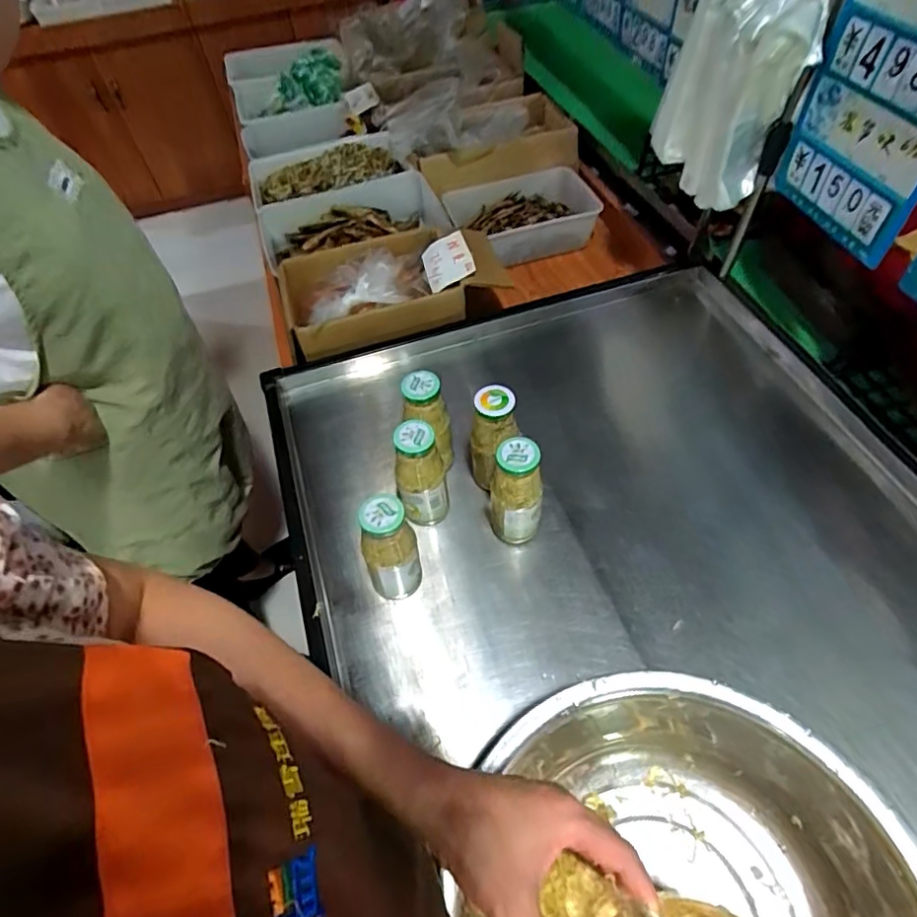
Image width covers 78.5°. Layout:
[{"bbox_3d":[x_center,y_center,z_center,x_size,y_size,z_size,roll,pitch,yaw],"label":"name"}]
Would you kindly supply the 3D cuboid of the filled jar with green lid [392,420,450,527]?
[{"bbox_3d":[-0.049,0.031,0.738,0.061,0.188,0.054,-18,55,-8],"label":"filled jar with green lid"}]

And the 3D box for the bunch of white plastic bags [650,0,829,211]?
[{"bbox_3d":[0.358,-0.494,0.741,0.165,0.287,0.111,13,57,13],"label":"bunch of white plastic bags"}]

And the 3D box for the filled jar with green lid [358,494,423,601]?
[{"bbox_3d":[-0.080,0.117,0.674,0.062,0.181,0.052,-20,56,-9],"label":"filled jar with green lid"}]

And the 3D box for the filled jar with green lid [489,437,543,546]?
[{"bbox_3d":[0.072,0.047,0.710,0.065,0.176,0.054,-3,55,3],"label":"filled jar with green lid"}]

